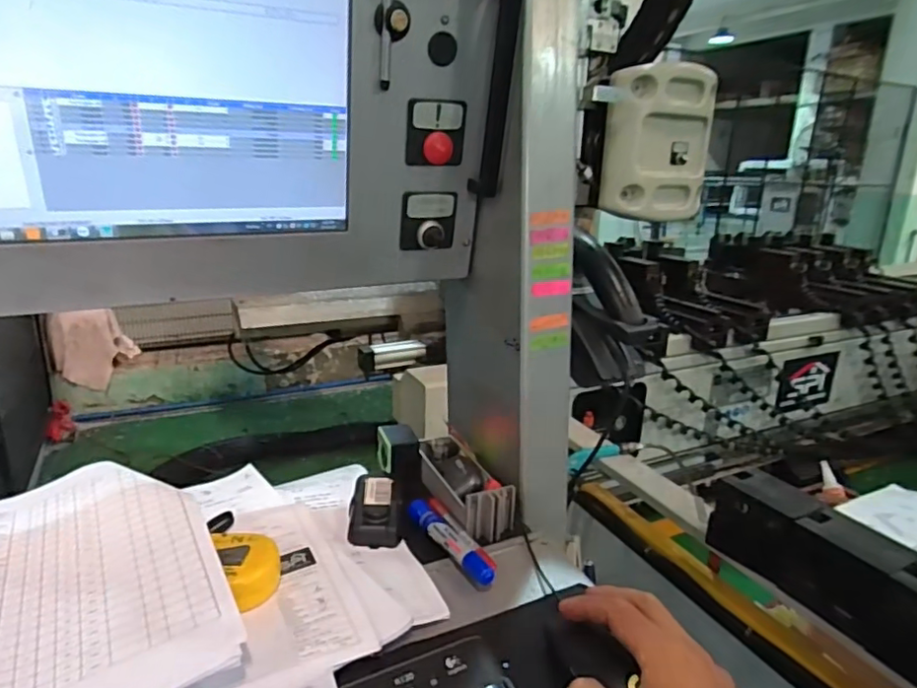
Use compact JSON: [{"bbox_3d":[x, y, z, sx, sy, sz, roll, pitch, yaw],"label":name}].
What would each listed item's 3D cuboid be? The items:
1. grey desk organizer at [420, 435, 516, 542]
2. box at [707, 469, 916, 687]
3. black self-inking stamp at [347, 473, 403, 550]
[{"bbox_3d":[0.002,0.144,0.623,0.058,0.045,0.153,-7,19,-24],"label":"grey desk organizer"},{"bbox_3d":[0.572,0.336,0.869,0.105,0.134,0.418,-6,19,-23],"label":"box"},{"bbox_3d":[-0.081,0.159,0.572,0.049,0.024,0.099,-1,18,-8],"label":"black self-inking stamp"}]

